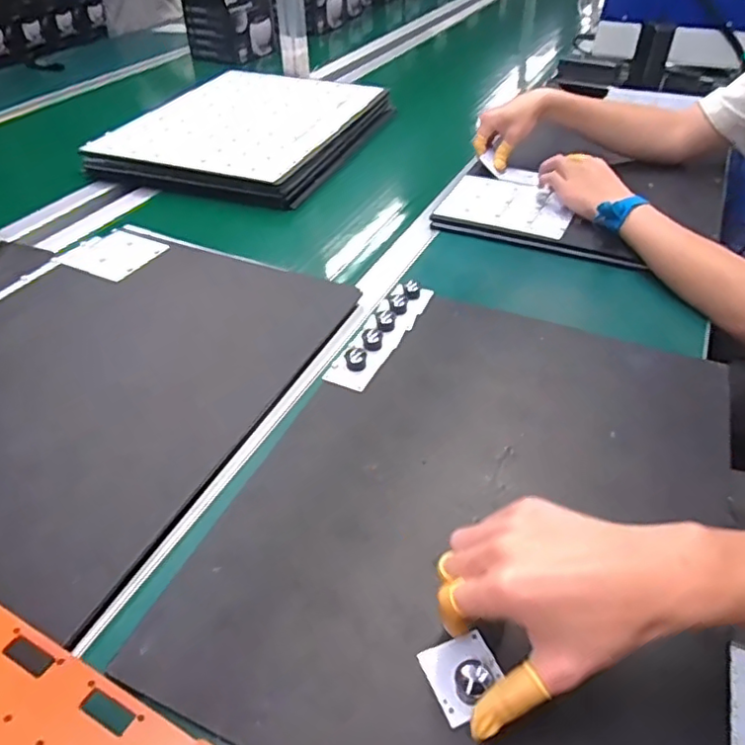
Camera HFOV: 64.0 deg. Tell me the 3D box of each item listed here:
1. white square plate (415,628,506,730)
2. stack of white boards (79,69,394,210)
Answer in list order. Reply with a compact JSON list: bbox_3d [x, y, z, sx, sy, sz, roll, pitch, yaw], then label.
[{"bbox_3d":[0.058,0.185,0.370,0.045,0.022,0.046,-16,47,-16],"label":"white square plate"},{"bbox_3d":[-0.211,-0.437,1.061,0.392,0.046,0.493,14,44,17],"label":"stack of white boards"}]

